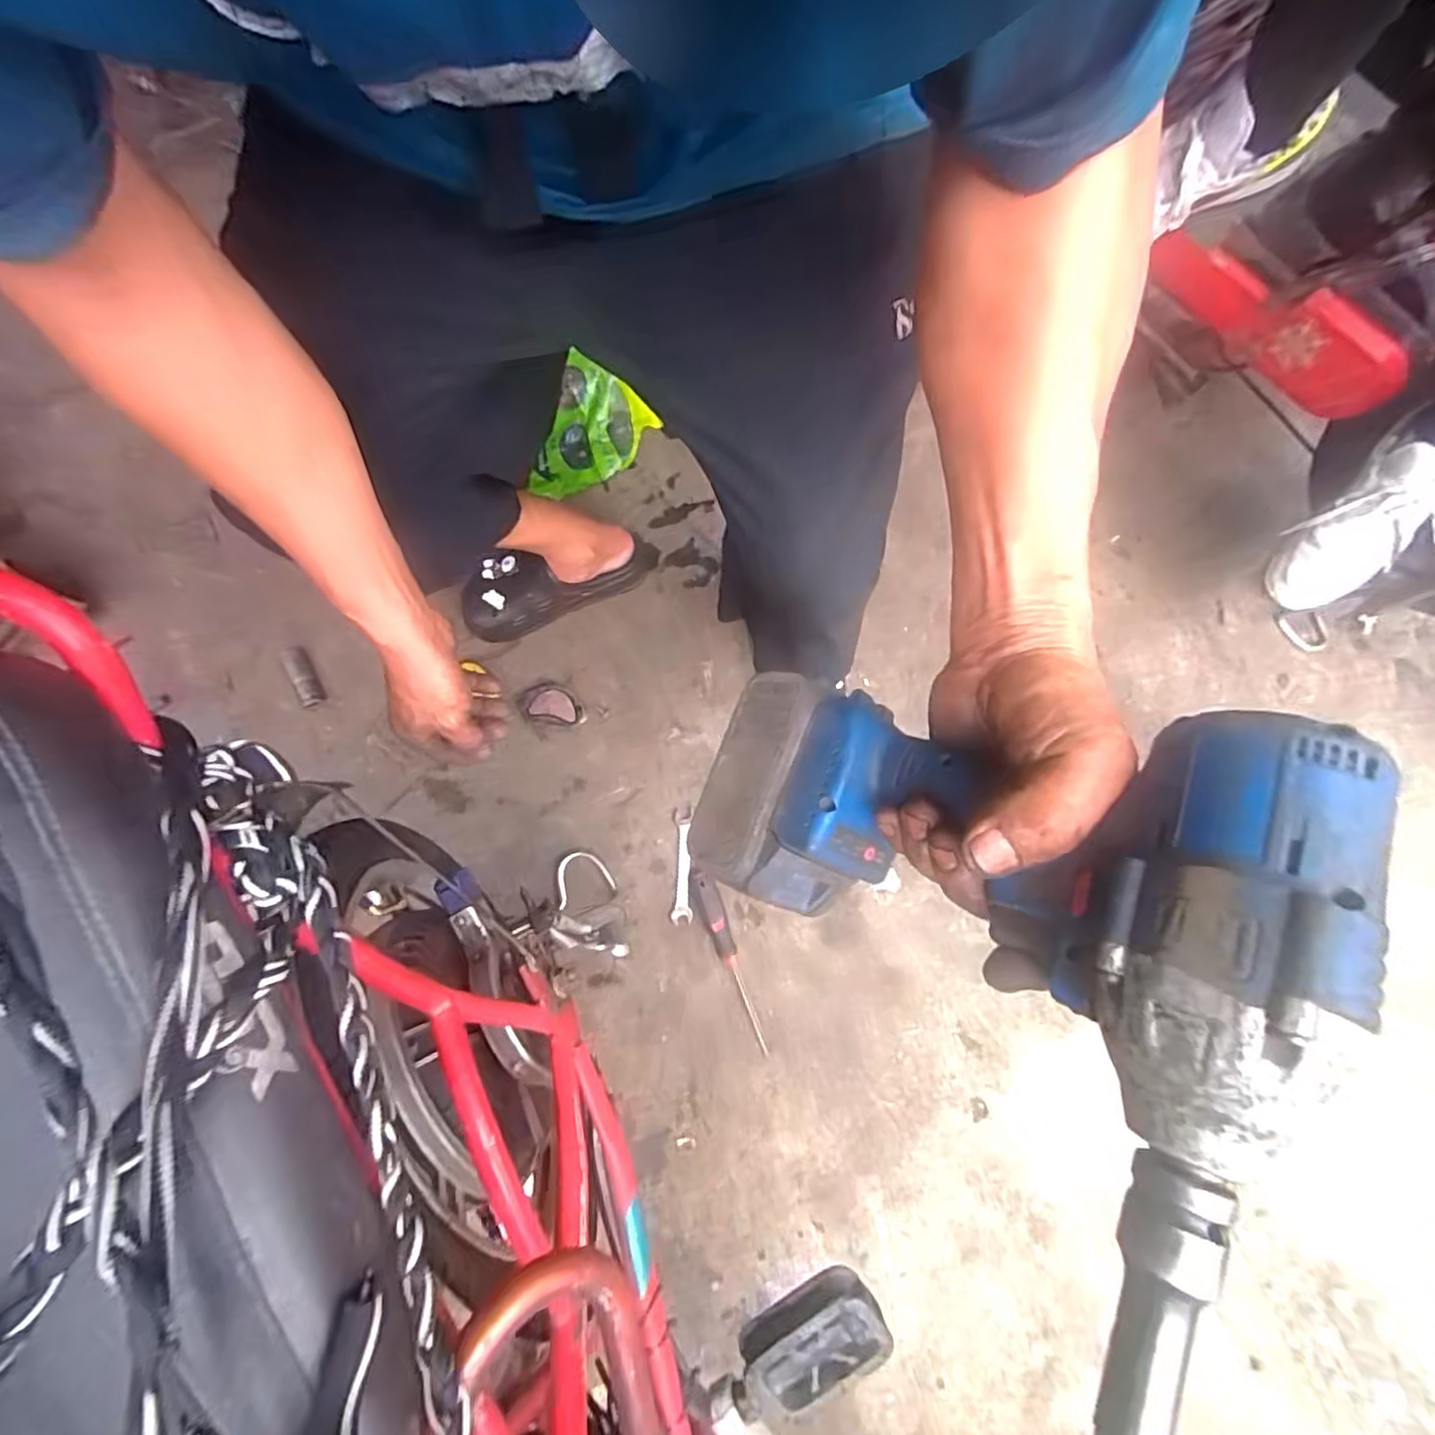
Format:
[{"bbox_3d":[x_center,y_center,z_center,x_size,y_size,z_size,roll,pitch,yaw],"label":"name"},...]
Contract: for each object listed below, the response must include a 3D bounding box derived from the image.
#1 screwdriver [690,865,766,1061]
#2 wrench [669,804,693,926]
[{"bbox_3d":[0.015,0.295,0.799,0.028,0.027,0.228,-20,90,-7],"label":"screwdriver"},{"bbox_3d":[-0.045,0.186,0.821,0.024,0.012,0.139,0,76,0],"label":"wrench"}]

